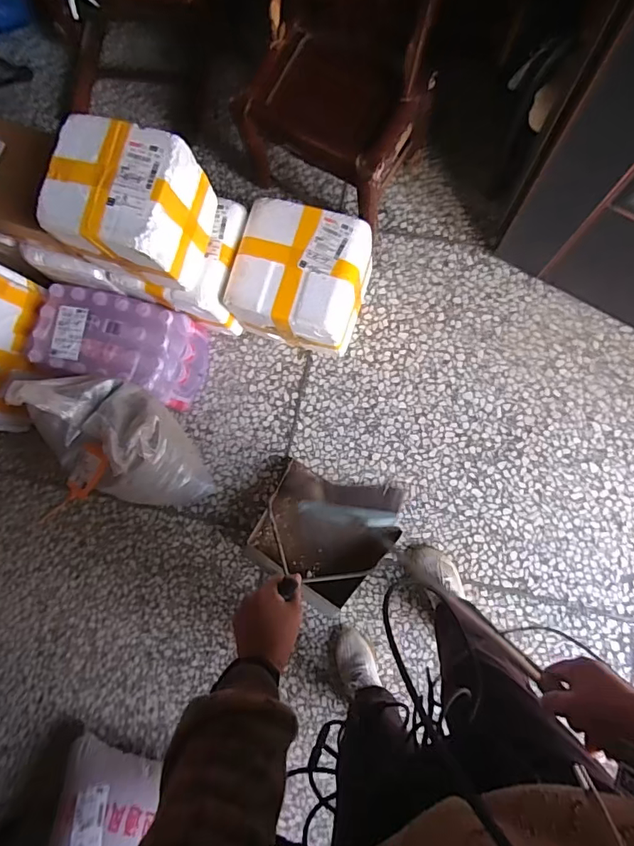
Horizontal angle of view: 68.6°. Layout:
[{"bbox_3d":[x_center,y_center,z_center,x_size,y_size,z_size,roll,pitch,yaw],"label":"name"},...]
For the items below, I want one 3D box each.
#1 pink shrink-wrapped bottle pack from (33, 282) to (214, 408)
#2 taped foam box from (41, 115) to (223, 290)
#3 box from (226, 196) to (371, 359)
[{"bbox_3d":[-0.499,-0.196,1.216,0.355,0.219,0.227,17,87,8],"label":"pink shrink-wrapped bottle pack"},{"bbox_3d":[-0.363,-0.425,0.927,0.230,0.216,0.217,17,87,8],"label":"taped foam box"},{"bbox_3d":[-0.030,-0.330,1.158,0.278,0.298,0.272,15,87,8],"label":"box"}]

